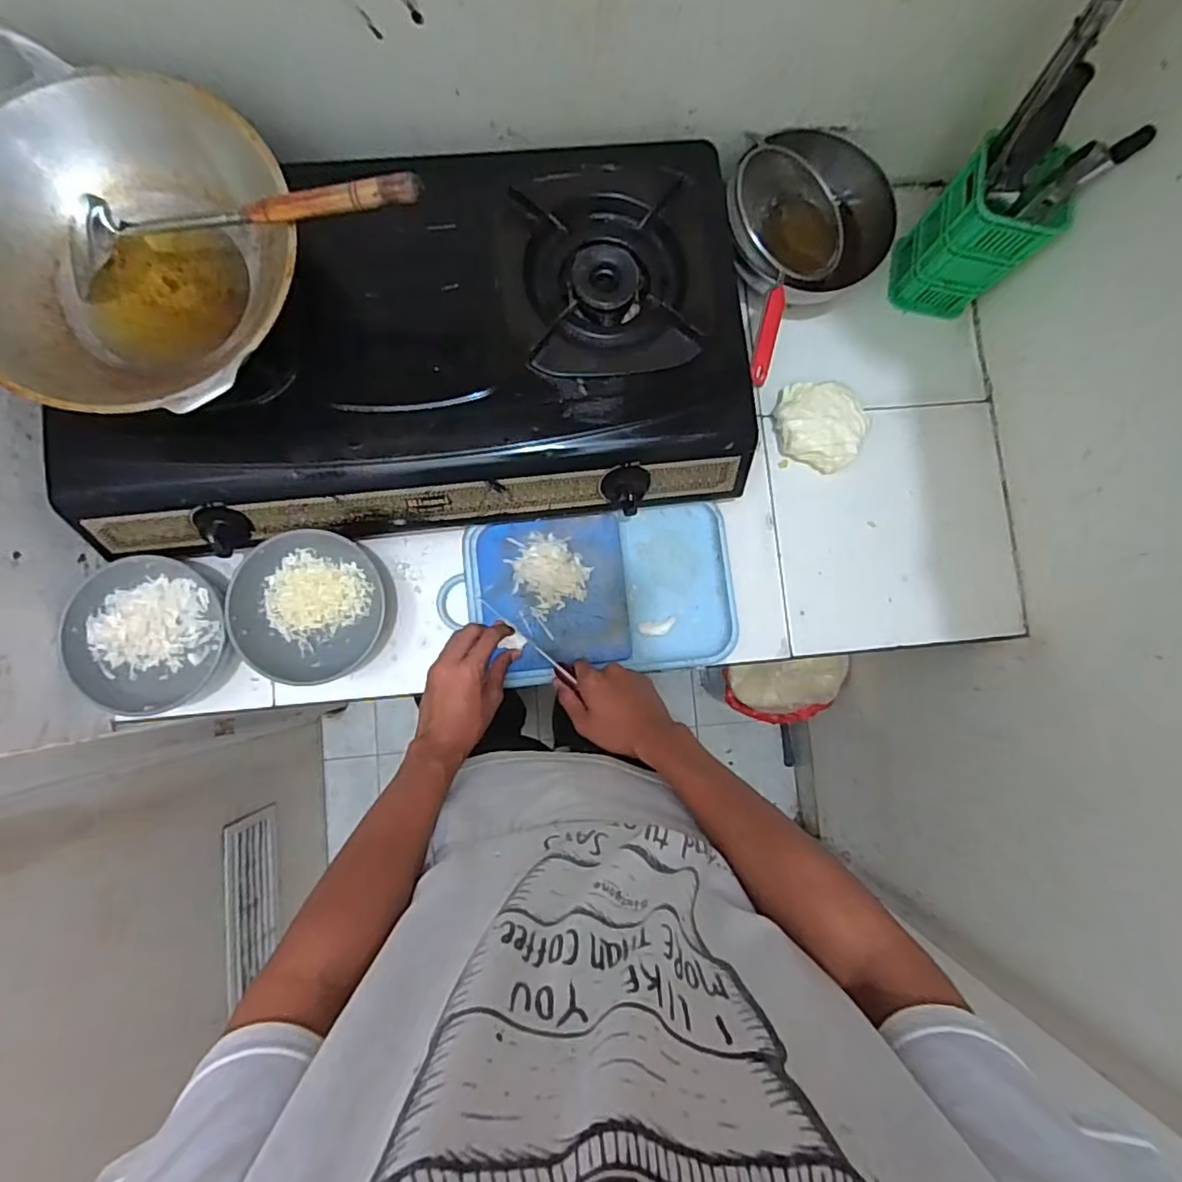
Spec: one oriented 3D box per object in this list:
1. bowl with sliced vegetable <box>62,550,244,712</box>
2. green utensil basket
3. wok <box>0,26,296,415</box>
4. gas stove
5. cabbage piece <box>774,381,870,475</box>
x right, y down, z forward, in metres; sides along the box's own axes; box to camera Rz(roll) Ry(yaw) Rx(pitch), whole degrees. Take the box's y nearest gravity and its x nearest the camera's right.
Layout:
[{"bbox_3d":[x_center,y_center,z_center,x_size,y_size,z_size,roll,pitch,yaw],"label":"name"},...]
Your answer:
[{"bbox_3d":[-0.478,0.050,0.654,0.142,0.063,0.160,-20,86,-5],"label":"bowl with sliced vegetable"},{"bbox_3d":[0.446,-0.414,0.714,0.101,0.182,0.091,13,84,-2],"label":"green utensil basket"},{"bbox_3d":[-0.403,-0.293,0.539,0.282,0.105,0.293,0,85,-3],"label":"wok"},{"bbox_3d":[-0.183,-0.244,0.647,0.690,0.106,0.356,-10,85,-4],"label":"gas stove"},{"bbox_3d":[0.280,-0.201,0.740,0.106,0.044,0.100,14,84,-2],"label":"cabbage piece"}]

